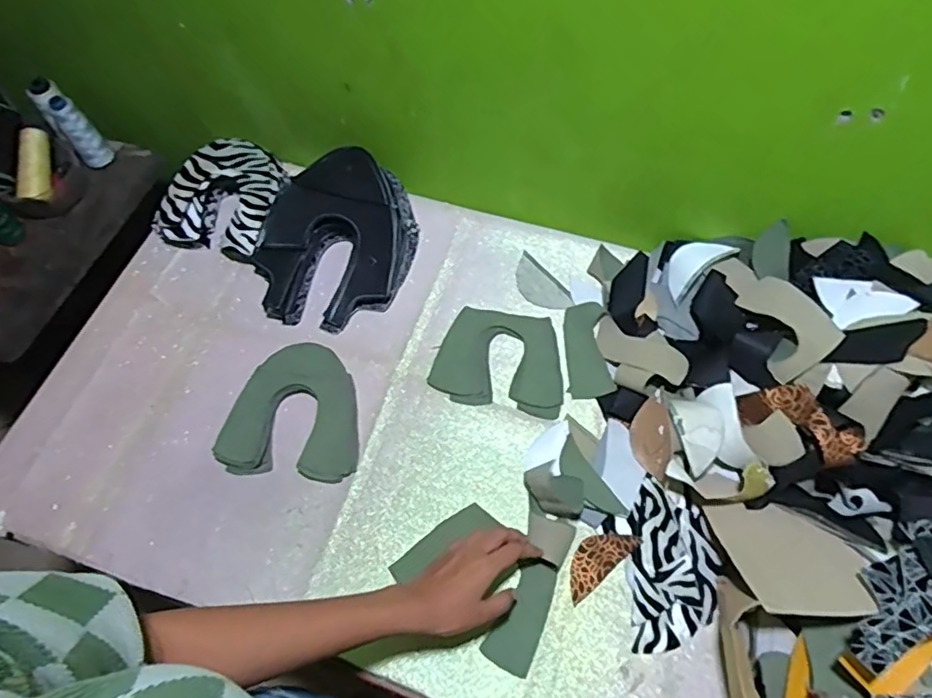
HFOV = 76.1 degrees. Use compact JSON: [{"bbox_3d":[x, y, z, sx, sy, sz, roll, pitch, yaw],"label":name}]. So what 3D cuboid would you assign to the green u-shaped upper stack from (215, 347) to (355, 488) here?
[{"bbox_3d":[-0.206,0.073,0.723,0.159,0.019,0.163,5,63,4],"label":"green u-shaped upper stack"}]

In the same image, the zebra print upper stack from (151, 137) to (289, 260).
[{"bbox_3d":[-0.337,-0.210,0.842,0.166,0.083,0.164,9,63,6],"label":"zebra print upper stack"}]

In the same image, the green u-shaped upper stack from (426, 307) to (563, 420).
[{"bbox_3d":[0.043,0.013,0.747,0.158,0.008,0.130,8,63,6],"label":"green u-shaped upper stack"}]

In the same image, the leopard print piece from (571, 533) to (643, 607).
[{"bbox_3d":[0.139,0.225,0.638,0.092,0.004,0.041,-40,68,-10],"label":"leopard print piece"}]

